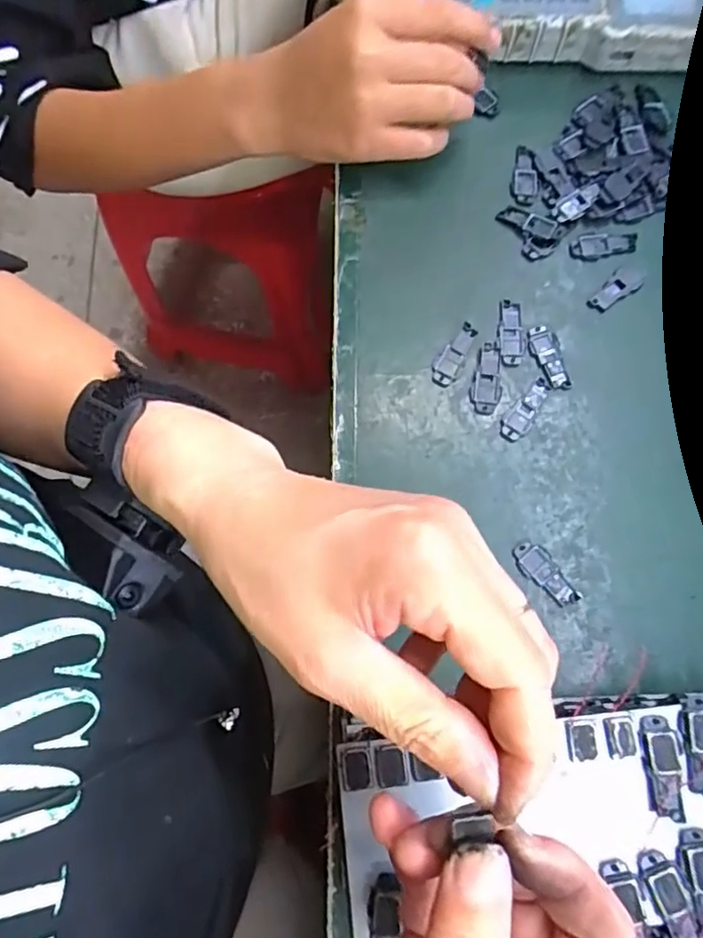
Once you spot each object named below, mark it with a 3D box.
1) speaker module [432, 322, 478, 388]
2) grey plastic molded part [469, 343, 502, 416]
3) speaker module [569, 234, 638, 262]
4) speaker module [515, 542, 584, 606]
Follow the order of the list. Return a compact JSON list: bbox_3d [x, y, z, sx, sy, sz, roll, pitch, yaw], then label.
[{"bbox_3d":[0.058,-0.066,0.353,0.014,0.004,0.040,26,78,6],"label":"speaker module"},{"bbox_3d":[0.078,-0.052,0.348,0.017,0.004,0.042,9,77,3],"label":"grey plastic molded part"},{"bbox_3d":[0.153,-0.136,0.372,0.042,0.004,0.016,-12,77,-2],"label":"speaker module"},{"bbox_3d":[0.103,0.056,0.324,0.017,0.004,0.040,-39,79,-8],"label":"speaker module"}]

